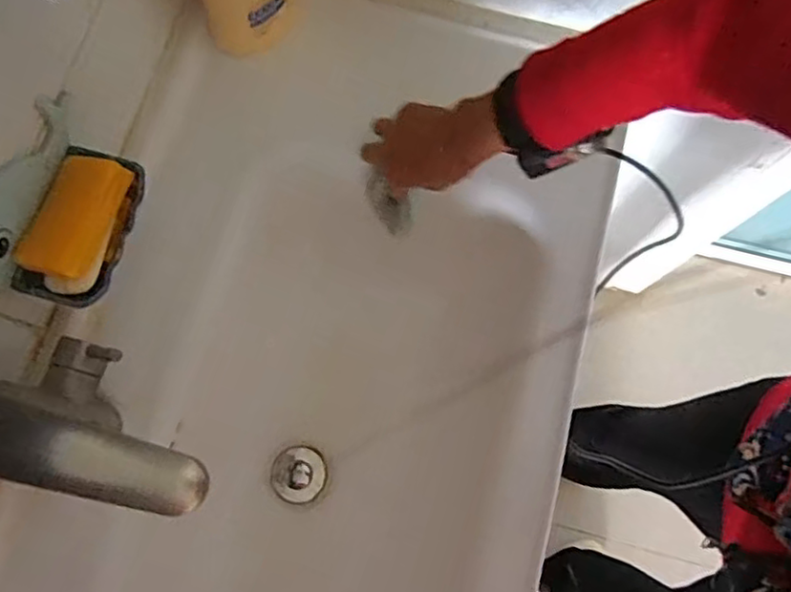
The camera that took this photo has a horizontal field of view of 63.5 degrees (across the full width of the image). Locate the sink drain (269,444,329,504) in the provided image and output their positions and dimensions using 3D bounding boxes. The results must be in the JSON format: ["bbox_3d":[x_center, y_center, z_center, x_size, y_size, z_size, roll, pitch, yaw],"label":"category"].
[{"bbox_3d":[-0.106,0.195,0.702,0.057,0.014,0.059,0,77,-1],"label":"sink drain"}]

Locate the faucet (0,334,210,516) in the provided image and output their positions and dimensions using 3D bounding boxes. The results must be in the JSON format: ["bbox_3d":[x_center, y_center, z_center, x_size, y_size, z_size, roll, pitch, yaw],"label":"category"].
[{"bbox_3d":[-0.192,0.080,0.428,0.174,0.168,0.084,15,77,3],"label":"faucet"}]

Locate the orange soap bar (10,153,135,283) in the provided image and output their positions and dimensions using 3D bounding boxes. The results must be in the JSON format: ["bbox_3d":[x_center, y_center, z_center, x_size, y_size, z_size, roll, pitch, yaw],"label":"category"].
[{"bbox_3d":[-0.254,-0.063,0.508,0.053,0.026,0.100,23,73,-24],"label":"orange soap bar"}]

